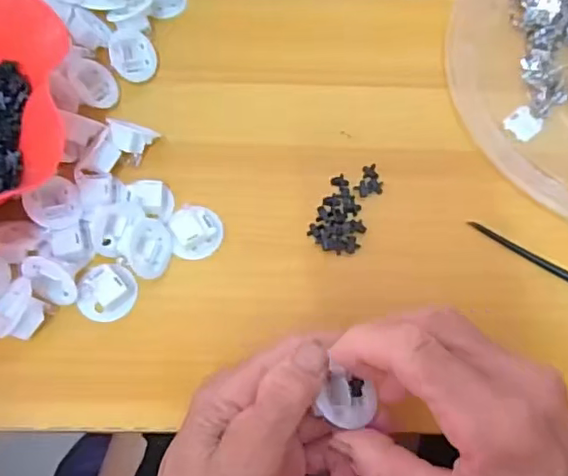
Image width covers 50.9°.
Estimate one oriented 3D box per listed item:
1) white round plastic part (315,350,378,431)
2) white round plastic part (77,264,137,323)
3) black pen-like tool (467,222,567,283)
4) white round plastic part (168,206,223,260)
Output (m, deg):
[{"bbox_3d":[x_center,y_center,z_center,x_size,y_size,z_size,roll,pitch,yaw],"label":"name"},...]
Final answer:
[{"bbox_3d":[0.030,0.073,0.268,0.026,0.013,0.025,1,68,-2],"label":"white round plastic part"},{"bbox_3d":[-0.096,0.029,0.323,0.029,0.014,0.030,1,68,-2],"label":"white round plastic part"},{"bbox_3d":[0.149,0.013,0.346,0.087,0.004,0.007,30,70,10],"label":"black pen-like tool"},{"bbox_3d":[-0.050,-0.004,0.340,0.029,0.014,0.027,1,68,-2],"label":"white round plastic part"}]

